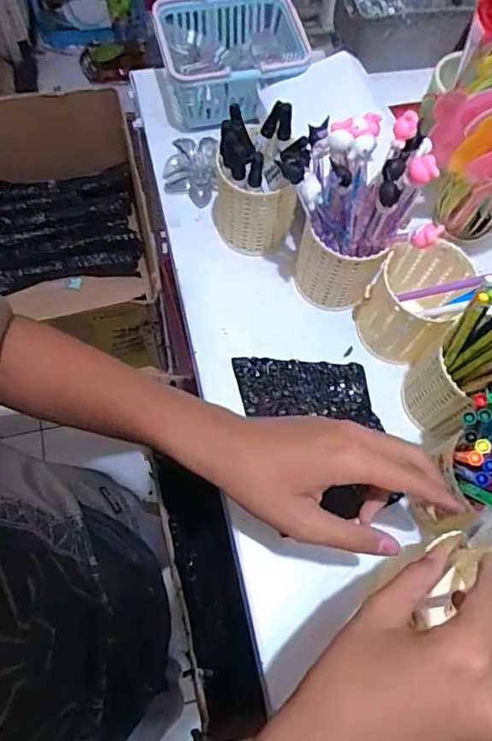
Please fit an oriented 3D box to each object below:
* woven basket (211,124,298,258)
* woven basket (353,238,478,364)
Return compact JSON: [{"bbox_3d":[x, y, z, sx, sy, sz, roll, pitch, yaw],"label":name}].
[{"bbox_3d":[0.010,-0.176,0.548,0.076,0.107,0.072,1,68,-3],"label":"woven basket"},{"bbox_3d":[0.156,-0.067,0.506,0.076,0.110,0.081,1,68,-3],"label":"woven basket"}]

